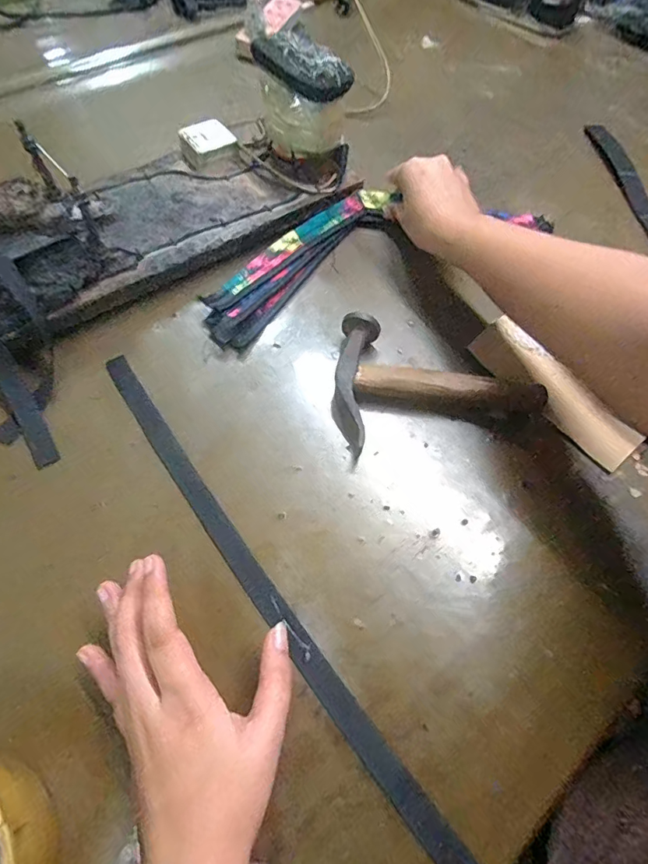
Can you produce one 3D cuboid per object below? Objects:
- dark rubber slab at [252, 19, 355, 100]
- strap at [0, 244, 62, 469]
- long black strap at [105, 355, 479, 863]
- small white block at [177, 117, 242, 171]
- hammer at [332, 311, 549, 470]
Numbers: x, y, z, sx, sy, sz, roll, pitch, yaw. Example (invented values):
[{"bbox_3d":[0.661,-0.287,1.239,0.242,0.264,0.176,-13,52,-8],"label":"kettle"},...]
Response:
[{"bbox_3d":[-0.021,-0.329,0.409,0.046,0.027,0.096,-33,68,-19],"label":"dark rubber slab"},{"bbox_3d":[-0.252,-0.085,0.357,0.059,0.035,0.229,-22,93,-15],"label":"strap"},{"bbox_3d":[-0.048,0.096,0.314,0.020,0.005,0.420,-35,69,-14],"label":"long black strap"},{"bbox_3d":[-0.120,-0.297,0.476,0.052,0.023,0.052,-29,67,-18],"label":"small white block"},{"bbox_3d":[0.096,-0.033,0.376,0.172,0.030,0.114,7,61,0],"label":"hammer"}]

